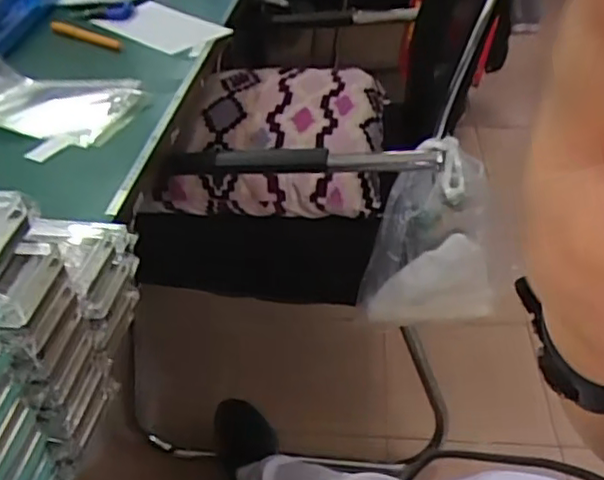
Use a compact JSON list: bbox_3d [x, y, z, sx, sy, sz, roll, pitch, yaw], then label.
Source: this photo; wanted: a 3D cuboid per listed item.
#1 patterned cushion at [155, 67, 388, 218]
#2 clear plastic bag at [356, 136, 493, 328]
[{"bbox_3d":[-0.030,-0.131,0.827,0.259,0.106,0.237,3,38,8],"label":"patterned cushion"},{"bbox_3d":[0.151,0.012,0.749,0.164,0.251,0.061,6,39,12],"label":"clear plastic bag"}]

